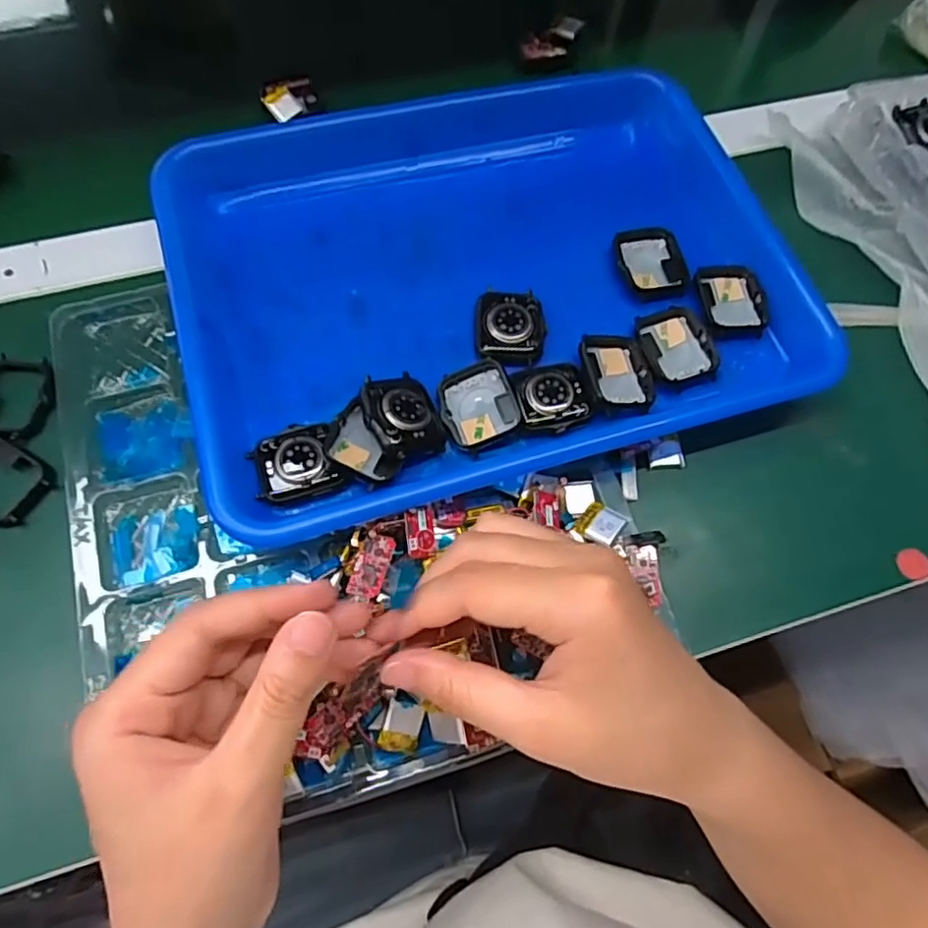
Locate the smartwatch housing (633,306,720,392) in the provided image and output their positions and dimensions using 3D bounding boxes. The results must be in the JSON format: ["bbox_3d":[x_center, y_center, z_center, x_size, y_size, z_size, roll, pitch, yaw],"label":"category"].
[{"bbox_3d":[0.115,-0.063,0.335,0.039,0.005,0.045,-17,69,-10],"label":"smartwatch housing"}]

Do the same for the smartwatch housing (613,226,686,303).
[{"bbox_3d":[0.106,-0.115,0.354,0.036,0.008,0.046,-8,68,-6],"label":"smartwatch housing"}]

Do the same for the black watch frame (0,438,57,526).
[{"bbox_3d":[-0.230,0.008,0.305,0.044,0.005,0.038,30,69,10],"label":"black watch frame"}]

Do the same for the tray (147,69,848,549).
[{"bbox_3d":[0.005,-0.124,0.349,0.319,0.035,0.280,-16,69,-9],"label":"tray"}]

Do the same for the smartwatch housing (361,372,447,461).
[{"bbox_3d":[-0.030,-0.024,0.301,0.037,0.012,0.045,-17,75,-26],"label":"smartwatch housing"}]

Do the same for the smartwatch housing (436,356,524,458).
[{"bbox_3d":[0.007,-0.030,0.311,0.037,0.009,0.043,-18,69,-10],"label":"smartwatch housing"}]

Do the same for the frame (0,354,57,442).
[{"bbox_3d":[-0.235,-0.035,0.319,0.042,0.007,0.046,2,67,-2],"label":"frame"}]

